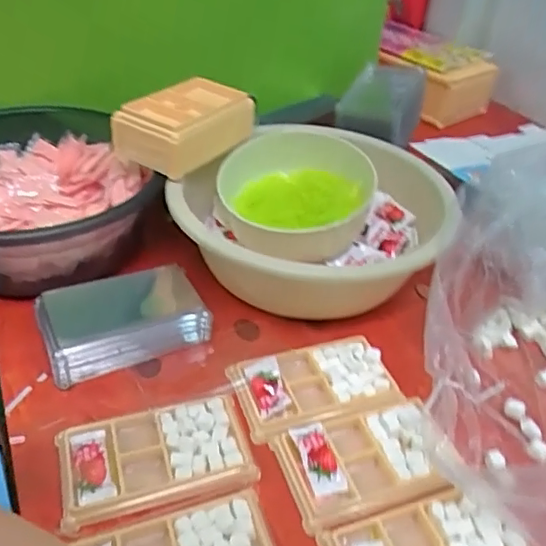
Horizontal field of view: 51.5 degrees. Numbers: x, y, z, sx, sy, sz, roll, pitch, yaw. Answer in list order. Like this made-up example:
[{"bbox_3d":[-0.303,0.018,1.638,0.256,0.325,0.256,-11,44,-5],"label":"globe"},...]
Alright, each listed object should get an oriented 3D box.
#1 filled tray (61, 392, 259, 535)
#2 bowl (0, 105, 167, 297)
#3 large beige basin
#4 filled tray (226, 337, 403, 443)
[{"bbox_3d":[-0.085,0.136,0.416,0.132,0.014,0.080,-8,41,-17],"label":"filled tray"},{"bbox_3d":[-0.251,-0.086,0.590,0.257,0.082,0.281,-4,40,-11],"label":"bowl"},{"bbox_3d":[0.039,-0.054,0.583,0.262,0.096,0.248,3,39,-3],"label":"large beige basin"},{"bbox_3d":[0.035,0.093,0.479,0.130,0.015,0.078,-8,41,-16],"label":"filled tray"}]

